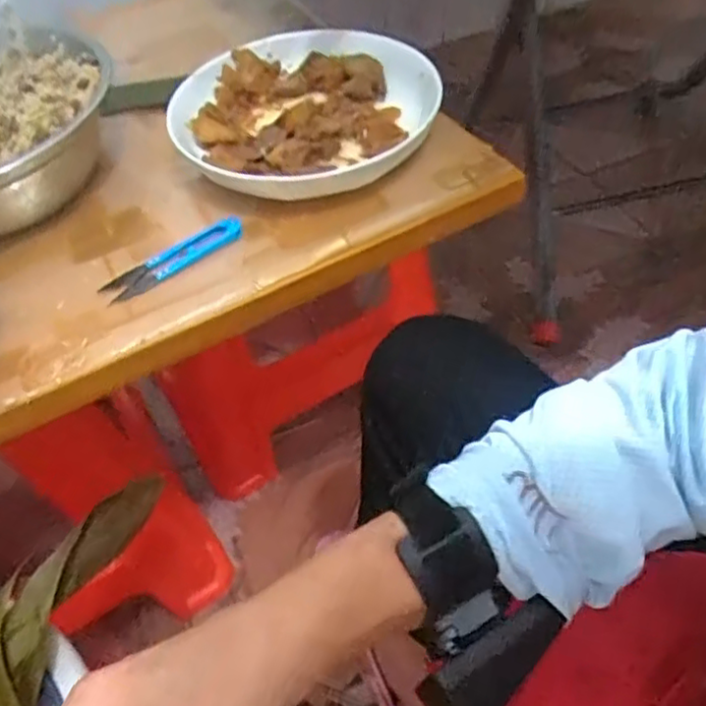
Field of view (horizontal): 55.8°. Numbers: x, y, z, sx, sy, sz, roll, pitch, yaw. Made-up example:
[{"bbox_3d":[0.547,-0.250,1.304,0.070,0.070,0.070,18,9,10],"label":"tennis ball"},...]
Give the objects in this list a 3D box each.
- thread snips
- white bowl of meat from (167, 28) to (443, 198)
[{"bbox_3d":[-0.121,-0.066,0.450,0.099,0.016,0.020,-29,53,-18],"label":"thread snips"},{"bbox_3d":[-0.034,-0.192,0.527,0.209,0.043,0.215,-3,50,3],"label":"white bowl of meat"}]

